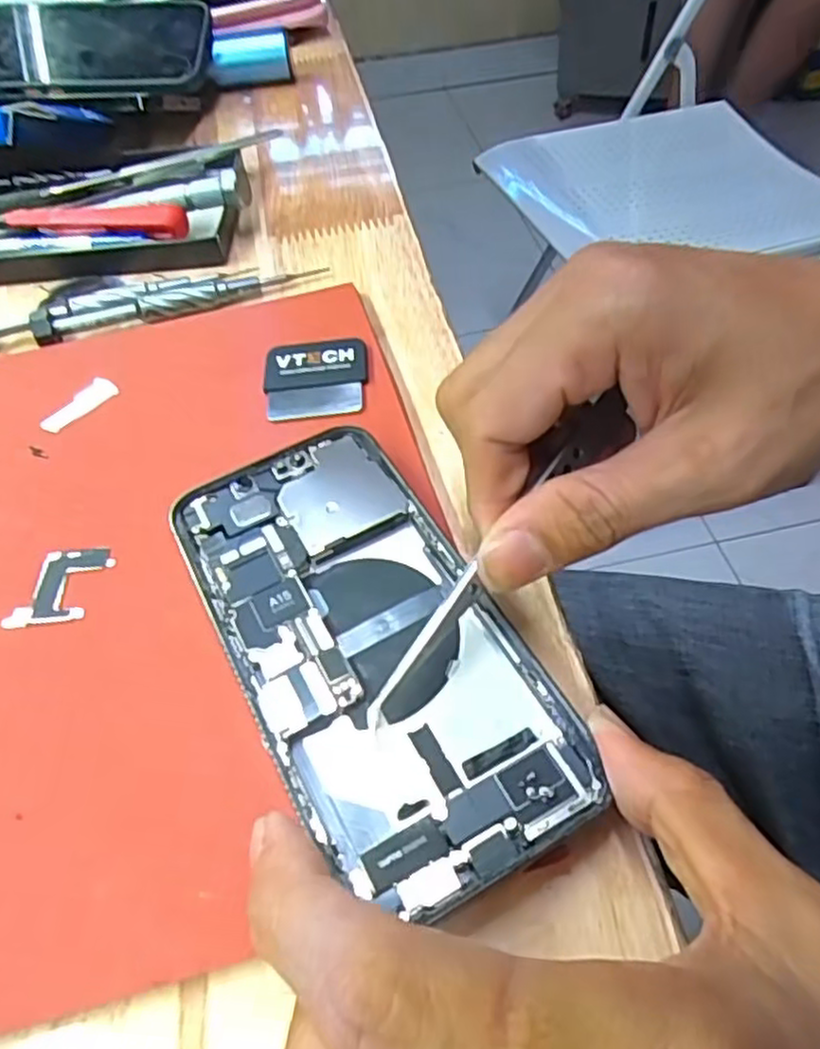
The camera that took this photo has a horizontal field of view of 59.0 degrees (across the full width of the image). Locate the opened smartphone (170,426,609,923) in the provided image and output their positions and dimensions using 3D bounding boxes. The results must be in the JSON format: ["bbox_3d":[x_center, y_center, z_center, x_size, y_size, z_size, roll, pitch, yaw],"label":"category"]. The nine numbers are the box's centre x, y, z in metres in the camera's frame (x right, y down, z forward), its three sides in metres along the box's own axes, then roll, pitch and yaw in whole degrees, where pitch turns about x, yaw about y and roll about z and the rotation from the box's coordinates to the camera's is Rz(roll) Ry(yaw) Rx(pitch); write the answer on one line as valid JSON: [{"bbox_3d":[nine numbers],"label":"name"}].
[{"bbox_3d":[-0.014,0.031,0.205,0.071,0.009,0.144,-27,57,-14],"label":"opened smartphone"}]

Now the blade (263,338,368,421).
[{"bbox_3d":[-0.036,-0.056,0.278,0.039,0.005,0.039,-5,52,0],"label":"blade"}]

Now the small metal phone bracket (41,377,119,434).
[{"bbox_3d":[-0.127,-0.047,0.279,0.011,0.004,0.031,28,59,23],"label":"small metal phone bracket"}]

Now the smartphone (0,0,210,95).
[{"bbox_3d":[-0.197,-0.288,0.438,0.141,0.013,0.076,-1,73,-1],"label":"smartphone"}]

